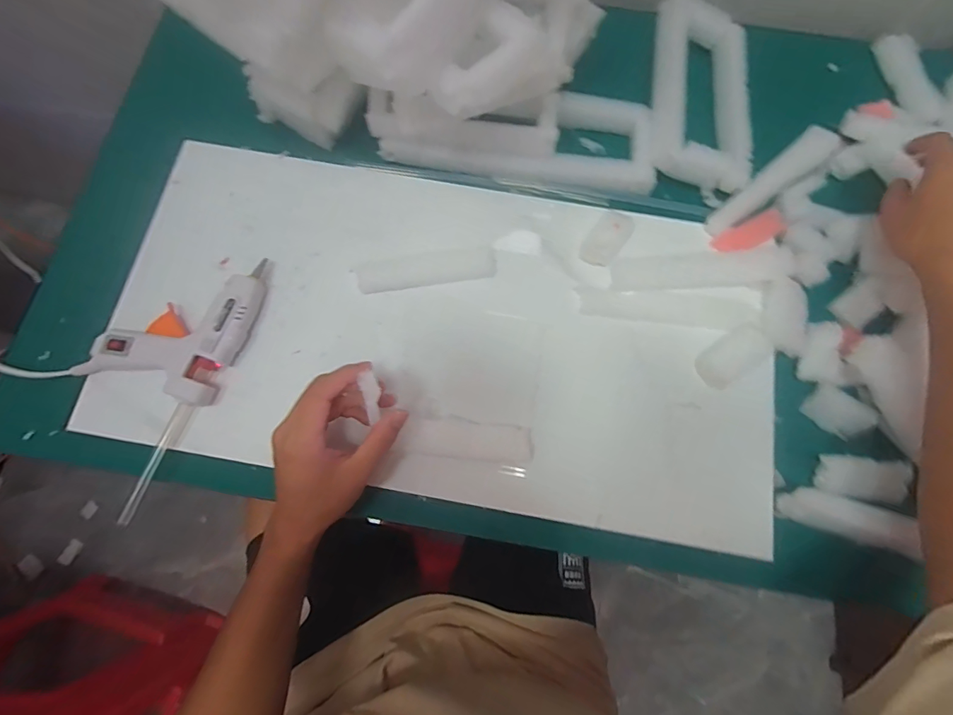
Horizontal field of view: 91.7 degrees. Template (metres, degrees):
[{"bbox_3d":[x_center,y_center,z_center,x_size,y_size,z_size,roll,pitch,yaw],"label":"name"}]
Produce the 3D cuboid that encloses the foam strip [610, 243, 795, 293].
[{"bbox_3d":[0.206,-0.081,0.425,0.157,0.017,0.032,-3,77,0],"label":"foam strip"}]

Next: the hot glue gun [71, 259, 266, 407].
[{"bbox_3d":[-0.261,-0.035,0.409,0.117,0.034,0.134,18,78,5],"label":"hot glue gun"}]

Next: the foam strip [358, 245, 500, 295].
[{"bbox_3d":[-0.046,-0.084,0.435,0.127,0.005,0.035,-10,77,-2],"label":"foam strip"}]

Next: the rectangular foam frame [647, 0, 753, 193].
[{"bbox_3d":[0.232,-0.272,0.468,0.104,0.025,0.200,10,78,3],"label":"rectangular foam frame"}]

